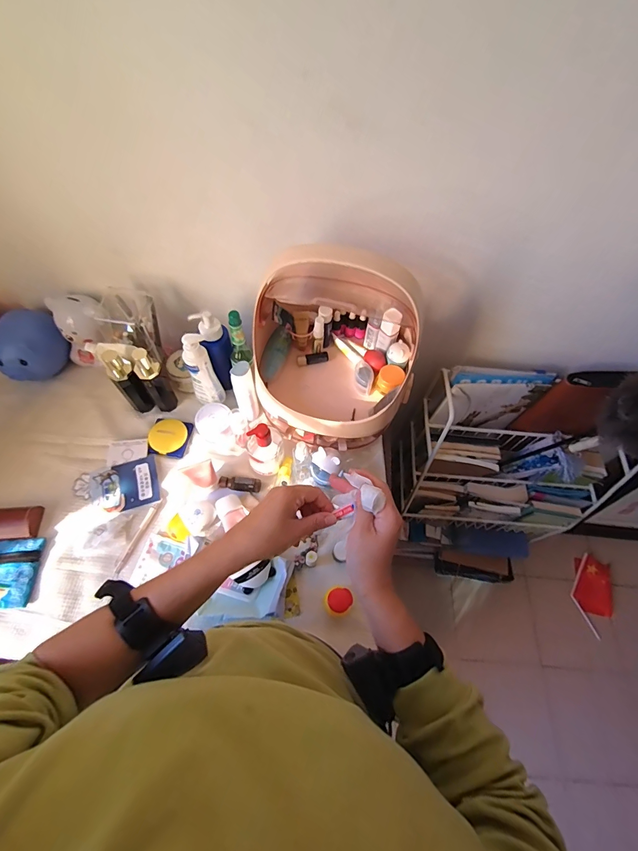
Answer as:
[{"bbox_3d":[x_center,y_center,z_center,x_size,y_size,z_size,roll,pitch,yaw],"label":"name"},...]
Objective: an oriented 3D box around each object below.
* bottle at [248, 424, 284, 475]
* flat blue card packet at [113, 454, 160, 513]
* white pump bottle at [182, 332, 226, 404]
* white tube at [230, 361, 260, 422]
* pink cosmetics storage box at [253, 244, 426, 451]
[{"bbox_3d":[-0.103,0.044,0.703,0.070,0.140,0.060,-11,63,-10],"label":"bottle"},{"bbox_3d":[-0.363,0.114,0.733,0.074,0.013,0.097,-19,64,-14],"label":"flat blue card packet"},{"bbox_3d":[-0.234,-0.108,0.736,0.057,0.173,0.045,-21,65,-15],"label":"white pump bottle"},{"bbox_3d":[-0.150,-0.062,0.745,0.045,0.153,0.041,2,61,-3],"label":"white tube"},{"bbox_3d":[0.035,-0.145,0.650,0.288,0.306,0.254,16,61,5],"label":"pink cosmetics storage box"}]

